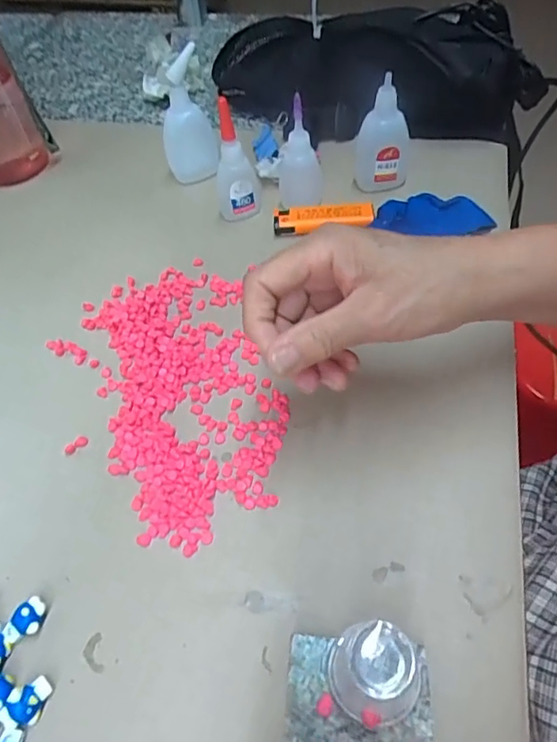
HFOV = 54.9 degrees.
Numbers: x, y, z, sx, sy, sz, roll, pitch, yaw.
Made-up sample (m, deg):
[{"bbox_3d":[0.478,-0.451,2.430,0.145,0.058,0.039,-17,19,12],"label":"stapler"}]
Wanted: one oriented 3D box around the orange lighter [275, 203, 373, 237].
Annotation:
[{"bbox_3d":[0.036,-0.122,0.429,0.077,0.014,0.019,-3,52,3],"label":"orange lighter"}]

